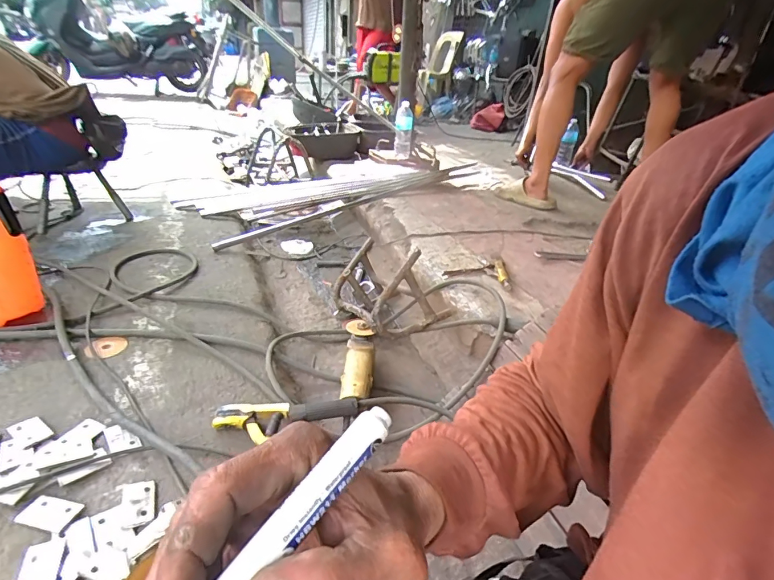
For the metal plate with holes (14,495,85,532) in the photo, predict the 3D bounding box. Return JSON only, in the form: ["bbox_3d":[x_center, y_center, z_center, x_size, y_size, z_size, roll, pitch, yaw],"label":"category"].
[{"bbox_3d":[-0.450,0.296,0.556,0.074,0.004,0.038,10,29,9],"label":"metal plate with holes"}]

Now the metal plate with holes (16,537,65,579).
[{"bbox_3d":[-0.412,0.331,0.490,0.044,0.007,0.072,-9,37,-18],"label":"metal plate with holes"}]

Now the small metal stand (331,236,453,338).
[{"bbox_3d":[-0.014,-0.007,1.102,0.211,0.240,0.320,-15,35,-31],"label":"small metal stand"}]

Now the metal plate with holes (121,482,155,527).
[{"bbox_3d":[-0.351,0.297,0.586,0.040,0.004,0.069,-11,33,-25],"label":"metal plate with holes"}]

